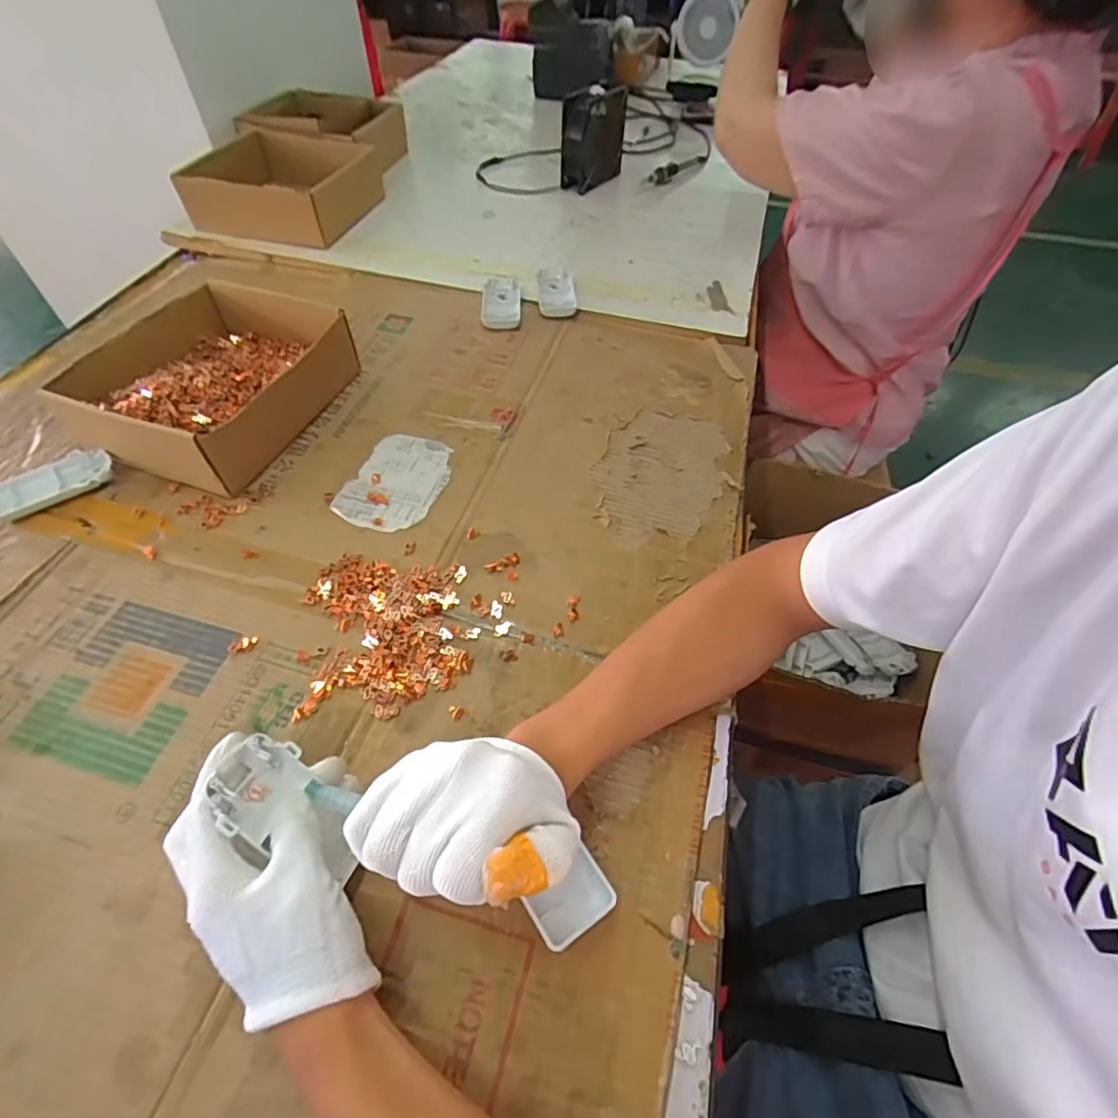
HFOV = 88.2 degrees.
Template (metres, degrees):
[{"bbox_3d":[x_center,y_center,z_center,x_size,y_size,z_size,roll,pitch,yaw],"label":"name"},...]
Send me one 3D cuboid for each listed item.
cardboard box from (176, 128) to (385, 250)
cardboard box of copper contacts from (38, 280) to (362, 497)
[{"bbox_3d":[-0.388,-0.531,0.826,0.216,0.071,0.195,12,55,6],"label":"cardboard box"},{"bbox_3d":[-0.333,-0.176,0.562,0.190,0.064,0.217,17,55,9],"label":"cardboard box of copper contacts"}]

